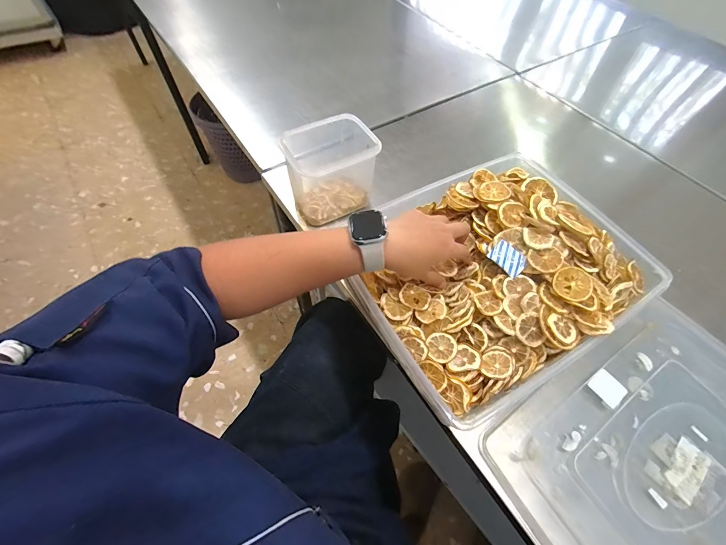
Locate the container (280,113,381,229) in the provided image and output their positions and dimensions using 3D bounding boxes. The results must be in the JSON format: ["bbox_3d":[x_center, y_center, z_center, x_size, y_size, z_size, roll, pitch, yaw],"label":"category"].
[{"bbox_3d":[-0.047,-0.153,0.483,0.129,0.103,0.099,-26,64,-17],"label":"container"}]

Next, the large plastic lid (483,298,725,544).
[{"bbox_3d":[0.357,0.208,0.354,0.365,0.014,0.278,-27,64,-18],"label":"large plastic lid"}]

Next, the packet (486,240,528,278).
[{"bbox_3d":[0.188,-0.018,0.417,0.030,0.005,0.045,-42,68,4],"label":"packet"}]

